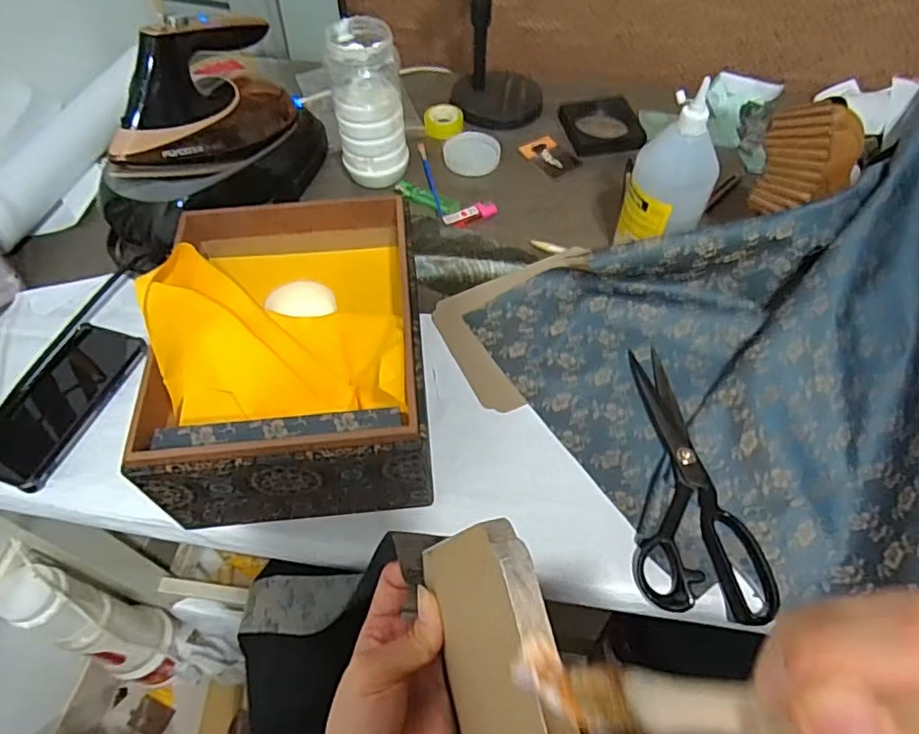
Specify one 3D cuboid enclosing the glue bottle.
[{"bbox_3d":[0.204,-0.176,0.579,0.062,0.161,0.073,-32,62,-20],"label":"glue bottle"}]

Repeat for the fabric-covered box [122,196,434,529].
[{"bbox_3d":[-0.137,-0.016,0.511,0.197,0.129,0.258,-5,56,-3],"label":"fabric-covered box"}]

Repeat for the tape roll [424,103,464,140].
[{"bbox_3d":[-0.020,-0.327,0.787,0.050,0.015,0.060,-6,56,-4],"label":"tape roll"}]

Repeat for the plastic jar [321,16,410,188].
[{"bbox_3d":[-0.102,-0.296,0.672,0.075,0.164,0.074,0,56,0],"label":"plastic jar"}]

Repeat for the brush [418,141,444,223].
[{"bbox_3d":[-0.035,-0.233,0.727,0.009,0.012,0.151,-10,57,-7],"label":"brush"}]

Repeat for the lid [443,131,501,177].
[{"bbox_3d":[0.017,-0.272,0.754,0.071,0.009,0.080,-2,56,-2],"label":"lid"}]

